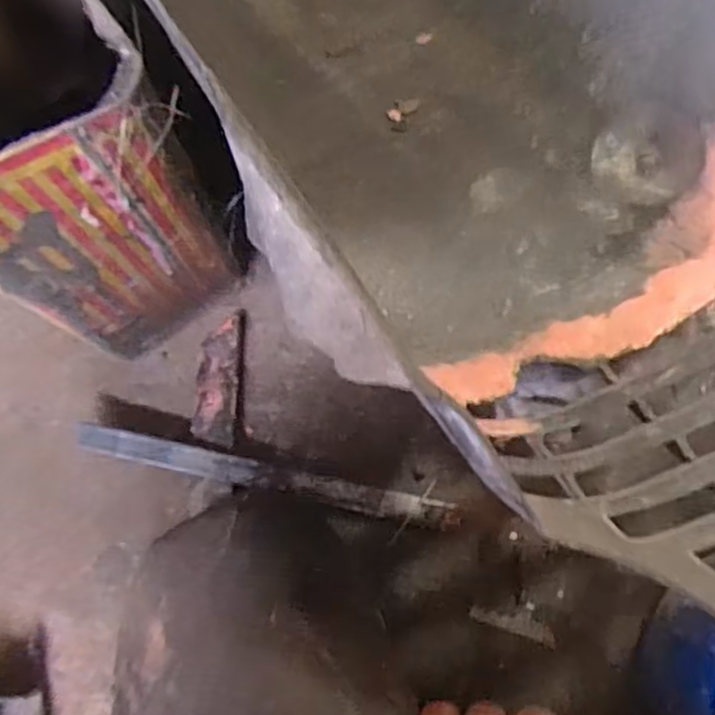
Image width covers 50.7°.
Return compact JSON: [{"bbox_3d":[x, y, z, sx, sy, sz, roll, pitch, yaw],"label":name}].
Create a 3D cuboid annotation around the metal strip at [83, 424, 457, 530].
[{"bbox_3d":[-0.055,0.074,0.466,0.238,0.011,0.017,12,82,3],"label":"metal strip"}]

